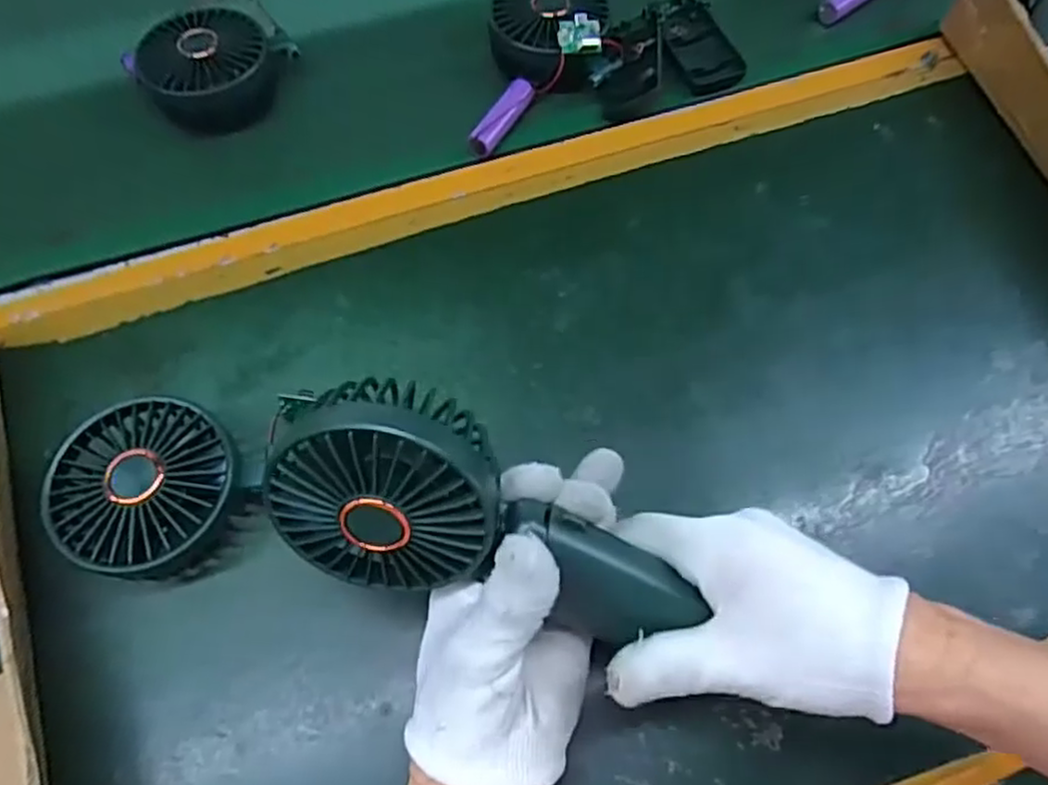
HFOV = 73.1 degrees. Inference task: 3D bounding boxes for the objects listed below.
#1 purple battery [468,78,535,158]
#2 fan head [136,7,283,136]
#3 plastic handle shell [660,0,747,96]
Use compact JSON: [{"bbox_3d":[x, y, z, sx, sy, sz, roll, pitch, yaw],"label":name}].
[{"bbox_3d":[-0.014,-0.193,0.497,0.021,0.013,0.068,25,66,11],"label":"purple battery"},{"bbox_3d":[-0.218,-0.226,0.500,0.087,0.048,0.070,-20,66,-10],"label":"fan head"},{"bbox_3d":[0.131,-0.265,0.536,0.048,0.012,0.097,-12,64,-7],"label":"plastic handle shell"}]

